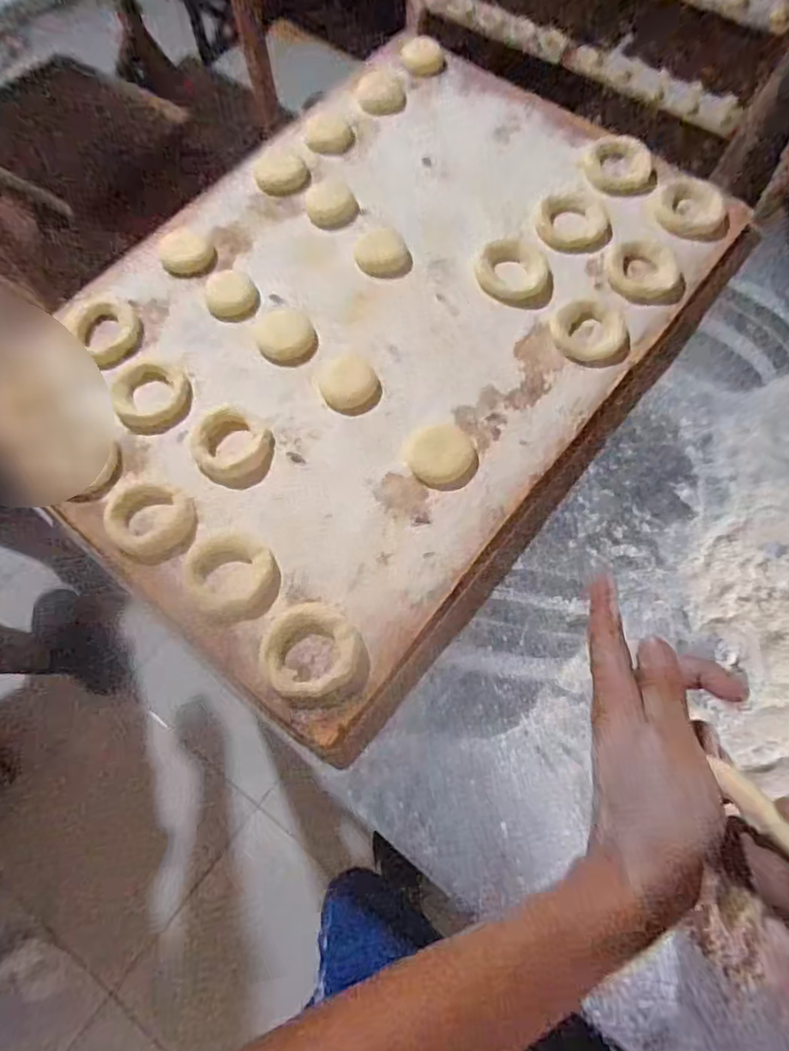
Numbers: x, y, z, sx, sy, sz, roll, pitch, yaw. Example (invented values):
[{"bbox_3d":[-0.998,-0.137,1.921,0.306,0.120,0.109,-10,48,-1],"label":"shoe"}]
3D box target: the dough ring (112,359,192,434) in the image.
[{"bbox_3d":[-0.196,-0.105,0.480,0.061,0.013,0.061,0,68,1],"label":"dough ring"}]

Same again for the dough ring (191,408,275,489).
[{"bbox_3d":[-0.126,-0.060,0.458,0.057,0.021,0.054,0,68,1],"label":"dough ring"}]

